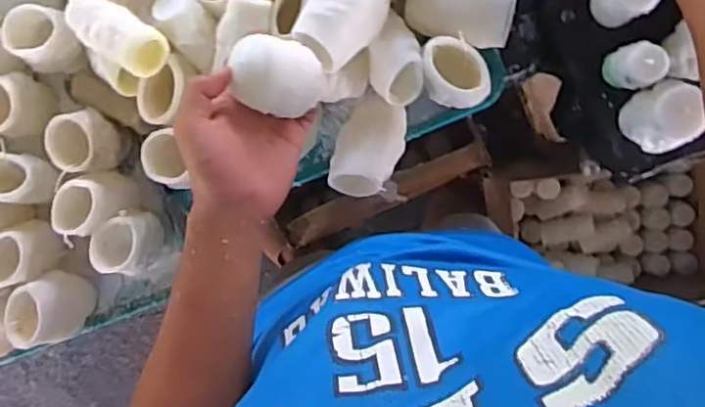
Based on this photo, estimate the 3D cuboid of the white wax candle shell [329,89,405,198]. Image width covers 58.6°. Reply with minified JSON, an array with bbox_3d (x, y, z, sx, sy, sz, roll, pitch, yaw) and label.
[{"bbox_3d":[0.020,-0.069,0.740,0.078,0.056,0.118,11,98,3],"label":"white wax candle shell"}]

